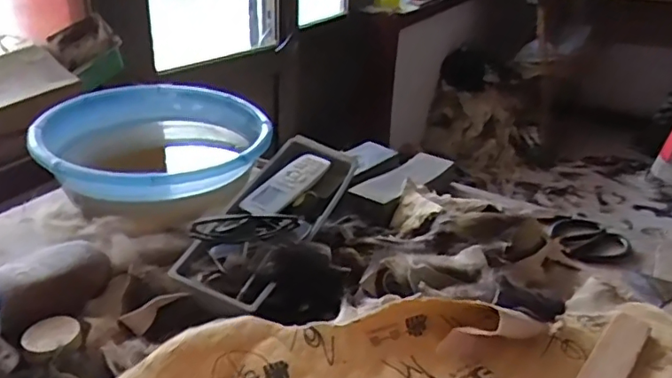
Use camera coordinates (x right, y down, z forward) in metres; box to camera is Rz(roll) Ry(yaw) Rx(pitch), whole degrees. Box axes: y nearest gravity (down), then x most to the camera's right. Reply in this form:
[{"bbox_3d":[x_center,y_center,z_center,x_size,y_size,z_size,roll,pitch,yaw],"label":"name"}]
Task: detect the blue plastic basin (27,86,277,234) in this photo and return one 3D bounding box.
[{"bbox_3d":[-0.279,-0.055,0.888,0.320,0.127,0.327,2,28,-1],"label":"blue plastic basin"}]

